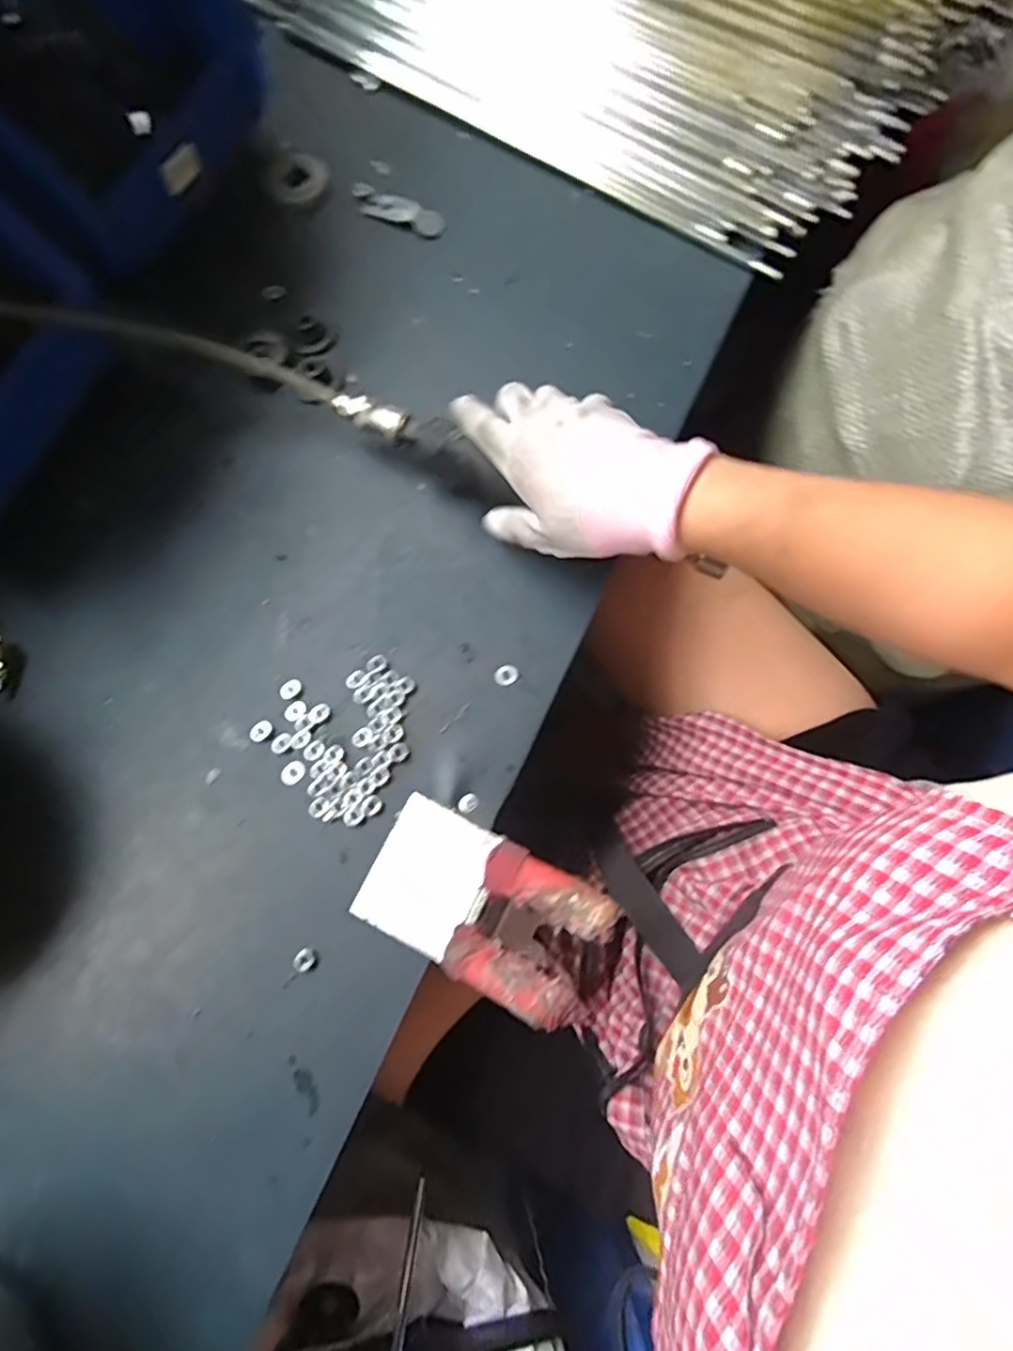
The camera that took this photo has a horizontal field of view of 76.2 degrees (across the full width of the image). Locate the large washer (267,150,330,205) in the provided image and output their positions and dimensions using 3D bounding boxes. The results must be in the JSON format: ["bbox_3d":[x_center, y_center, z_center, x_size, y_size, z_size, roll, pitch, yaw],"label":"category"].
[{"bbox_3d":[-0.163,-0.388,0.500,0.044,0.006,0.047,0,75,1],"label":"large washer"}]

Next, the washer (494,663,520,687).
[{"bbox_3d":[0.000,0.000,0.406,0.015,0.004,0.013,-39,80,-9],"label":"washer"}]

